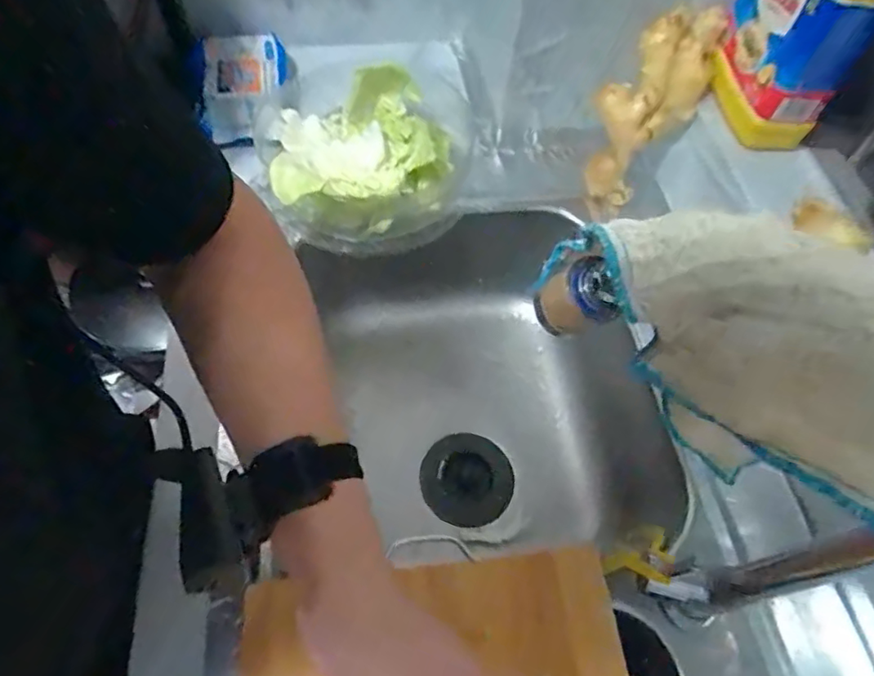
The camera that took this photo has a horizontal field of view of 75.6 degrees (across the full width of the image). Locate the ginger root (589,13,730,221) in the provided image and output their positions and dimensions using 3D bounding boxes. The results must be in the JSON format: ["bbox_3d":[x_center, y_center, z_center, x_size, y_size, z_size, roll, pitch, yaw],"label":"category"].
[{"bbox_3d":[0.224,-0.242,0.628,0.093,0.220,0.052,44,45,20],"label":"ginger root"}]

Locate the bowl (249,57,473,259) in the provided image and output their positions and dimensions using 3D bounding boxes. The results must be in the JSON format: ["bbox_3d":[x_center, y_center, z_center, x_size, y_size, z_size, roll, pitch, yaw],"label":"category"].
[{"bbox_3d":[-0.085,-0.221,0.656,0.242,0.085,0.252,1,60,-2],"label":"bowl"}]

